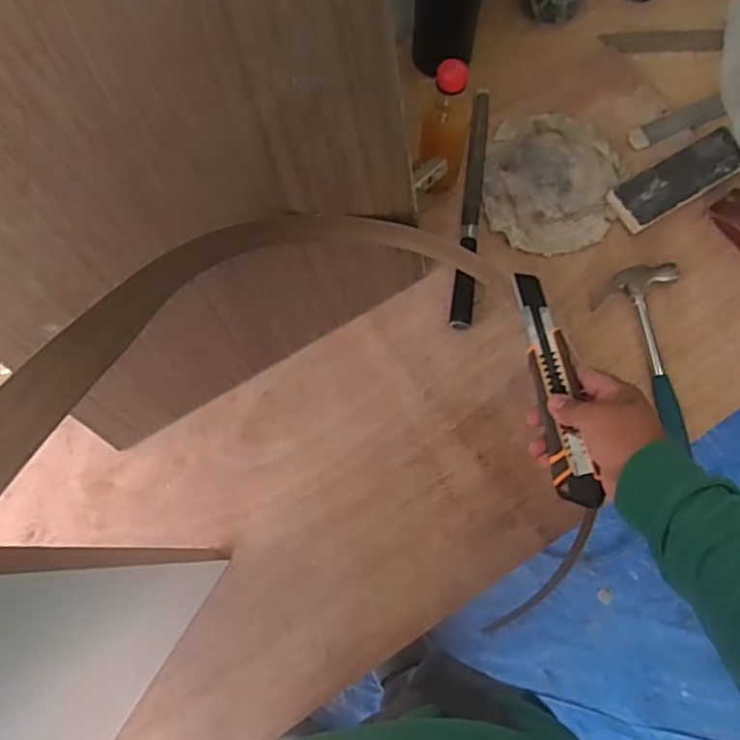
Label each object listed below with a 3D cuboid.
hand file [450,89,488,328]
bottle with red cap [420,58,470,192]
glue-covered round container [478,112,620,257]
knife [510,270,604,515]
[{"bbox_3d":[0.126,-0.205,0.774,0.024,0.016,0.330,7,75,3],"label":"hand file"},{"bbox_3d":[0.083,-0.257,0.706,0.052,0.177,0.048,18,76,6],"label":"bottle with red cap"},{"bbox_3d":[0.221,-0.233,0.784,0.157,0.015,0.191,6,75,3],"label":"glue-covered round container"},{"bbox_3d":[0.170,0.011,0.592,0.034,0.020,0.229,-5,68,-3],"label":"knife"}]

